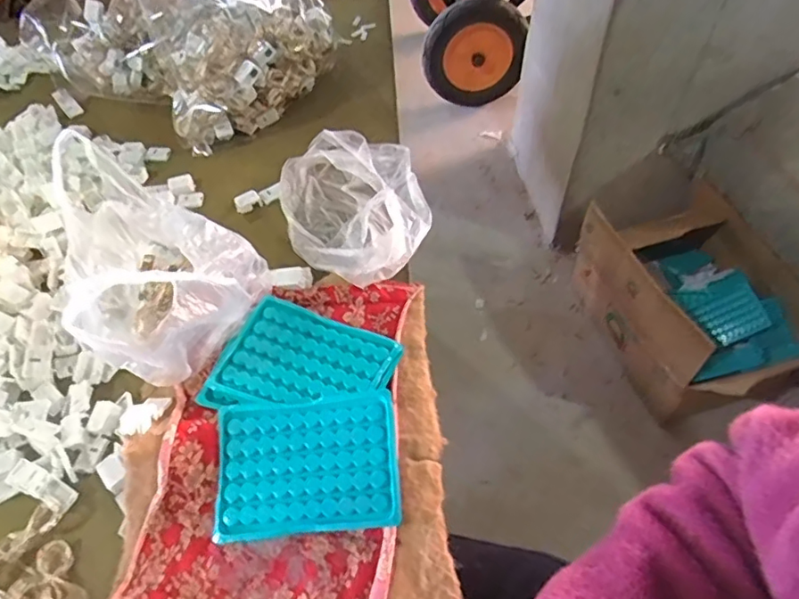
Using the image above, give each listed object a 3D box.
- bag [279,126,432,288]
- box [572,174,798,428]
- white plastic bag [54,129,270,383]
[{"bbox_3d":[-0.045,-0.093,0.555,0.132,0.055,0.194,-11,52,-6],"label":"bag"},{"bbox_3d":[0.588,0.010,1.152,0.292,0.263,0.468,-14,53,-8],"label":"box"},{"bbox_3d":[-0.209,-0.037,0.453,0.194,0.146,0.148,33,60,25],"label":"white plastic bag"}]

